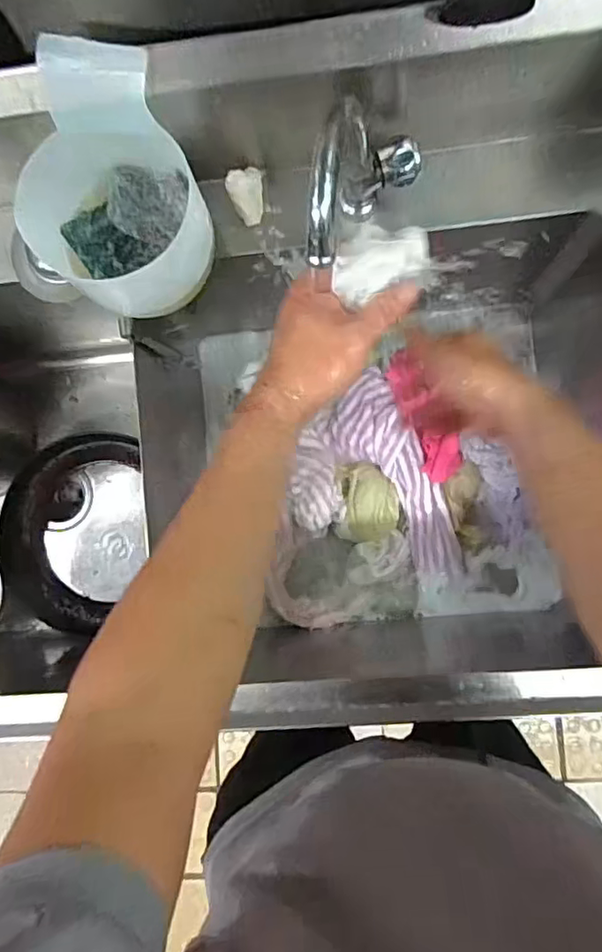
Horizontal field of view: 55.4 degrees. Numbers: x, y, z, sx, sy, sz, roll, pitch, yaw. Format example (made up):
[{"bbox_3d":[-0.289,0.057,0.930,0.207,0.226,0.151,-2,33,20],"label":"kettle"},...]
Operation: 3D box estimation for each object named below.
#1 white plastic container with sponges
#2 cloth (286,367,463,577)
[{"bbox_3d":[-0.182,-0.257,0.525,0.163,0.153,0.169,0,87,6],"label":"white plastic container with sponges"},{"bbox_3d":[0.097,0.030,0.852,0.201,0.061,0.307,-27,85,4],"label":"cloth"}]

